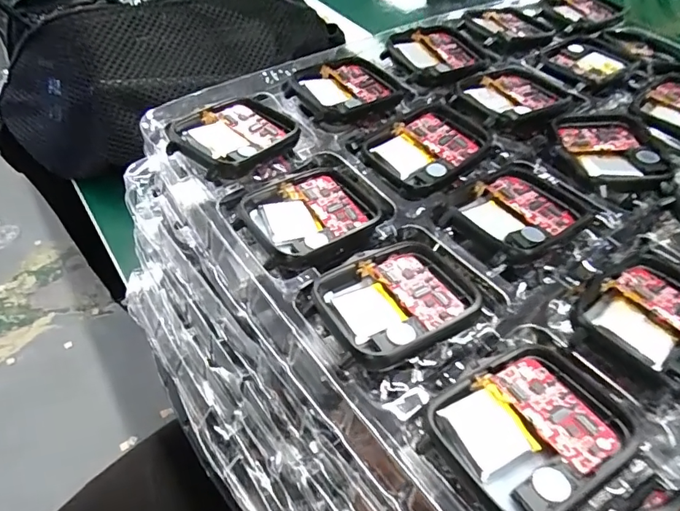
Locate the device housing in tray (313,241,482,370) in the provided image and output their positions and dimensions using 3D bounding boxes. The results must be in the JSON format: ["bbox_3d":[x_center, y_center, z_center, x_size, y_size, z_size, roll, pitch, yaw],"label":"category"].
[{"bbox_3d":[0.017,0.012,0.148,0.045,0.009,0.040,-18,51,-15],"label":"device housing in tray"}]

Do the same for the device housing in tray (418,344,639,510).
[{"bbox_3d":[0.047,0.042,0.121,0.045,0.008,0.036,-28,55,-23],"label":"device housing in tray"}]

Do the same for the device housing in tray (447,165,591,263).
[{"bbox_3d":[0.062,-0.016,0.172,0.046,0.008,0.037,-26,54,-21],"label":"device housing in tray"}]

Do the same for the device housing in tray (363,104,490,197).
[{"bbox_3d":[0.036,-0.043,0.196,0.046,0.007,0.038,-29,55,-23],"label":"device housing in tray"}]

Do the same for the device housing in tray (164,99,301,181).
[{"bbox_3d":[-0.043,-0.048,0.197,0.038,0.008,0.044,33,56,25],"label":"device housing in tray"}]

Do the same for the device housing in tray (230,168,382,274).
[{"bbox_3d":[-0.010,-0.014,0.174,0.045,0.005,0.042,-29,55,-23],"label":"device housing in tray"}]

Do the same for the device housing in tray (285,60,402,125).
[{"bbox_3d":[0.003,-0.074,0.219,0.046,0.006,0.040,-27,54,-21],"label":"device housing in tray"}]

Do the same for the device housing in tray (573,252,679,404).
[{"bbox_3d":[0.089,0.019,0.139,0.047,0.006,0.036,-28,54,-22],"label":"device housing in tray"}]

